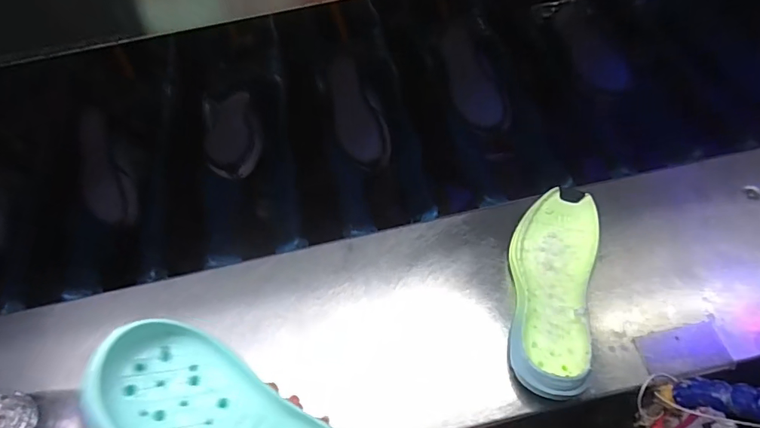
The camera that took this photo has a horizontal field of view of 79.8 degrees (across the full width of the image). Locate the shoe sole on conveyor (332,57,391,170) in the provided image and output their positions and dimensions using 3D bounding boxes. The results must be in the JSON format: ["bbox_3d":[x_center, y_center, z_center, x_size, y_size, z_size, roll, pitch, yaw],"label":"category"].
[{"bbox_3d":[-0.036,-0.154,0.686,0.071,0.037,0.191,-15,77,-6],"label":"shoe sole on conveyor"}]

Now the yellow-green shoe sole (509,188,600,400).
[{"bbox_3d":[0.181,0.080,0.485,0.085,0.046,0.217,13,59,11],"label":"yellow-green shoe sole"}]

